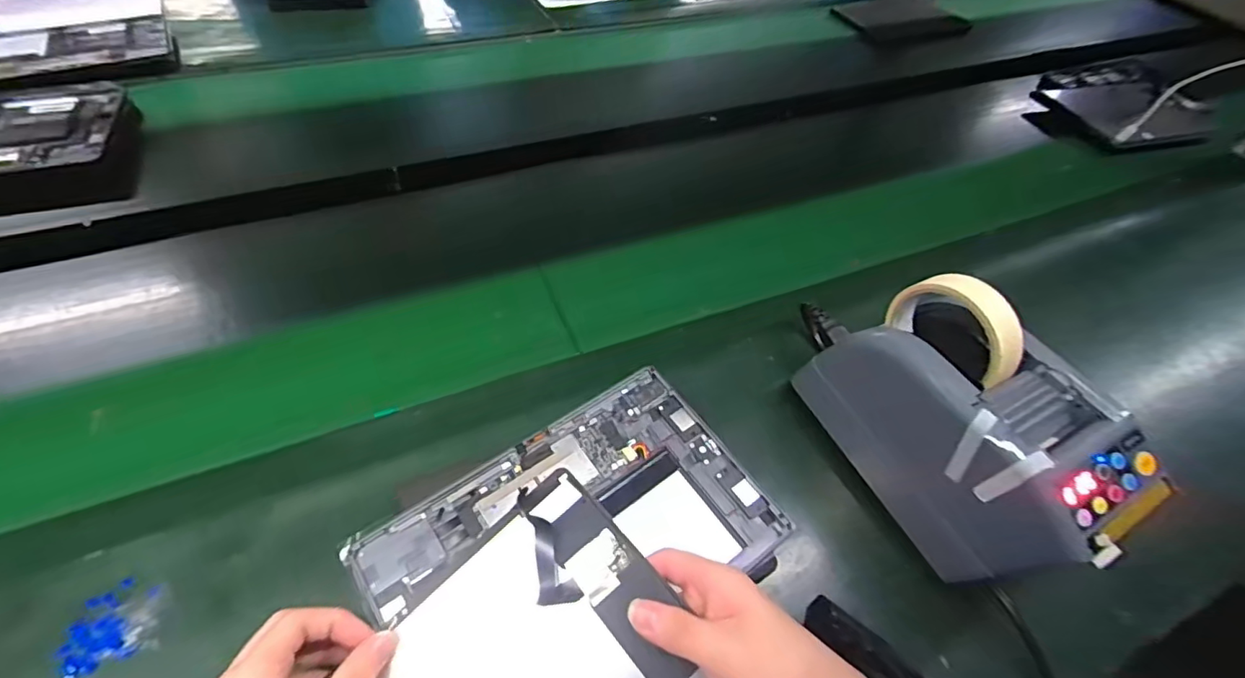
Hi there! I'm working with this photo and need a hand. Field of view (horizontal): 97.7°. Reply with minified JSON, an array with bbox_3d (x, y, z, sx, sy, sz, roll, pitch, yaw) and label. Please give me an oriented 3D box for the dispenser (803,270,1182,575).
[{"bbox_3d":[0.254,0.063,0.412,0.112,0.166,0.214,-20,57,-20],"label":"dispenser"}]

